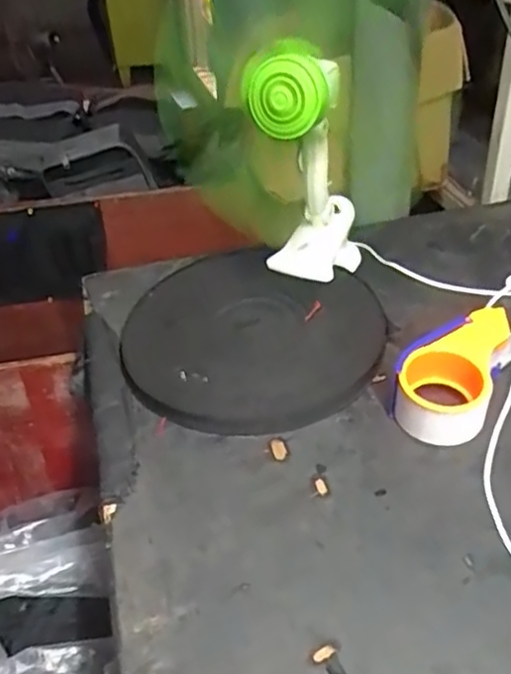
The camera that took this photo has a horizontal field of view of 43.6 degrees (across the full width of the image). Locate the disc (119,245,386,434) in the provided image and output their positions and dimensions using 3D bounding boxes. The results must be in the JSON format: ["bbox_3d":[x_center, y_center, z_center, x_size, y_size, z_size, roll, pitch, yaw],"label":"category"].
[{"bbox_3d":[-0.003,-0.002,0.693,0.265,0.038,0.263,-3,37,2],"label":"disc"}]

